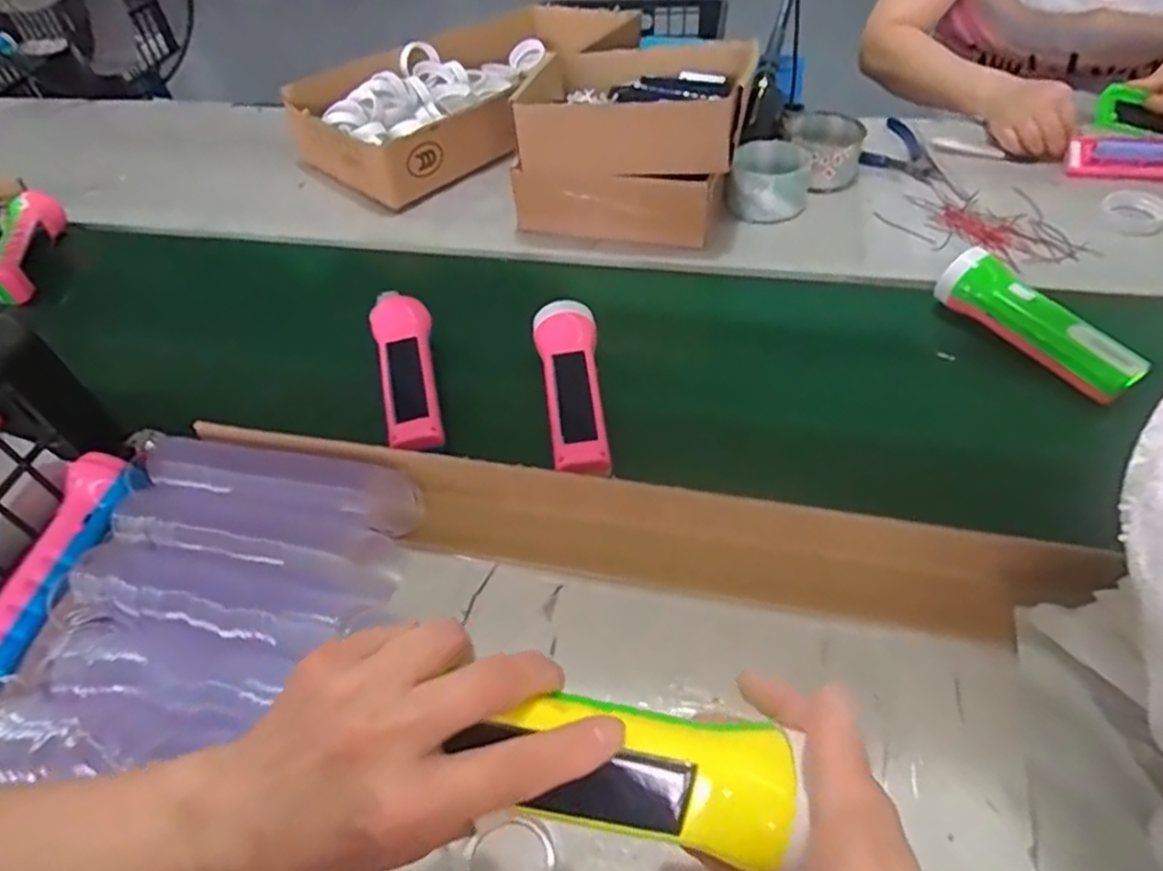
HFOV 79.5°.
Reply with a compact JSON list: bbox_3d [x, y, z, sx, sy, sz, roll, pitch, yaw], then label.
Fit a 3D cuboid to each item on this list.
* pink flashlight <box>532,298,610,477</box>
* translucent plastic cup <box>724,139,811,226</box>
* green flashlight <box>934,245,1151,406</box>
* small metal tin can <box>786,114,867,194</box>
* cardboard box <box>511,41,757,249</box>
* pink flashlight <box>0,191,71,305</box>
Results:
[{"bbox_3d":[-0.008,-0.039,0.567,0.049,0.035,0.172,-7,50,-1],"label":"pink flashlight"},{"bbox_3d":[0.198,-0.264,0.733,0.079,0.049,0.089,18,55,17],"label":"translucent plastic cup"},{"bbox_3d":[0.368,-0.090,0.568,0.054,0.048,0.158,-27,53,-17],"label":"green flashlight"},{"bbox_3d":[0.266,-0.311,0.771,0.080,0.050,0.100,8,52,12],"label":"small metal tin can"},{"bbox_3d":[0.060,-0.324,0.744,0.214,0.148,0.214,9,52,13],"label":"cardboard box"},{"bbox_3d":[-0.620,-0.209,0.777,0.038,0.048,0.182,-13,52,-7],"label":"pink flashlight"}]

